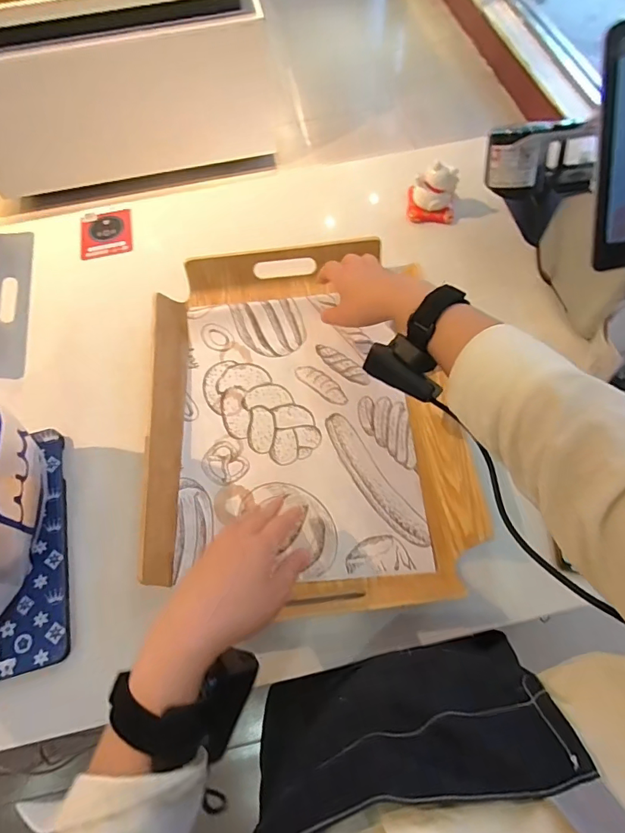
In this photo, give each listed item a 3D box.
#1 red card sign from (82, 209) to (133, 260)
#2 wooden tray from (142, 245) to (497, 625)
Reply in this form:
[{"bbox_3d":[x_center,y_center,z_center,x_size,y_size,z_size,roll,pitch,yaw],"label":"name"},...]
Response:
[{"bbox_3d":[-0.303,-0.271,0.678,0.075,0.005,0.090,-12,65,-3],"label":"red card sign"},{"bbox_3d":[-0.014,-0.012,0.510,0.321,0.066,0.424,-5,60,-3],"label":"wooden tray"}]

